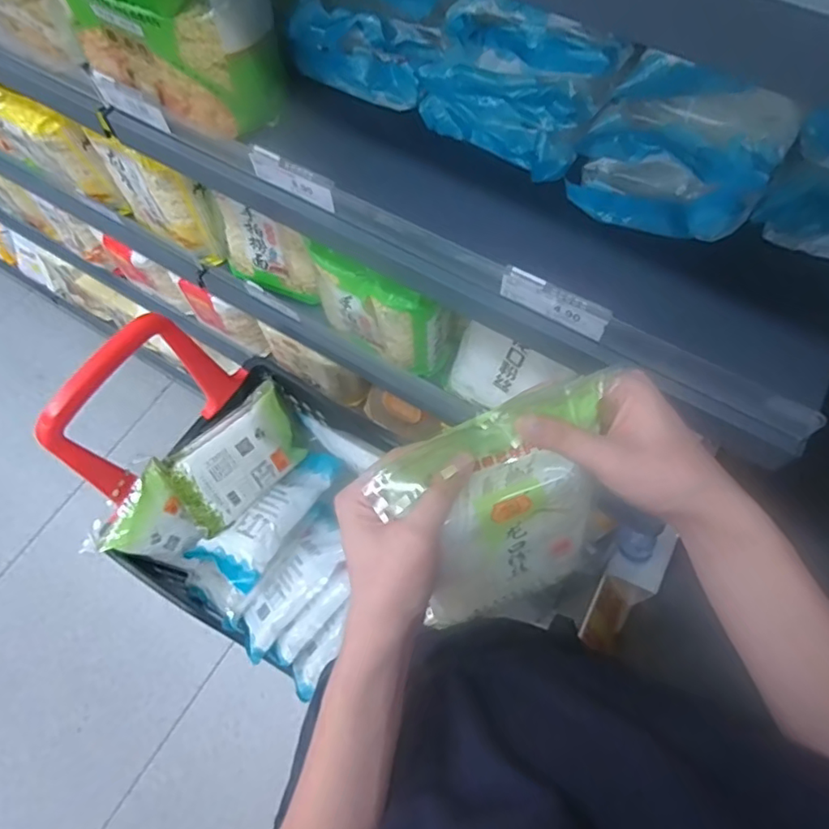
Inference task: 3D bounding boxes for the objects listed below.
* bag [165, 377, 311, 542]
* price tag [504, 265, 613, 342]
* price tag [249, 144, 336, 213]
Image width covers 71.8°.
[{"bbox_3d":[-0.296,0.074,0.967,0.071,0.143,0.225,12,47,45],"label":"bag"},{"bbox_3d":[0.127,-0.102,0.520,0.100,0.037,0.011,27,69,12],"label":"price tag"},{"bbox_3d":[-0.124,-0.241,0.584,0.099,0.036,0.008,27,51,10],"label":"price tag"}]

